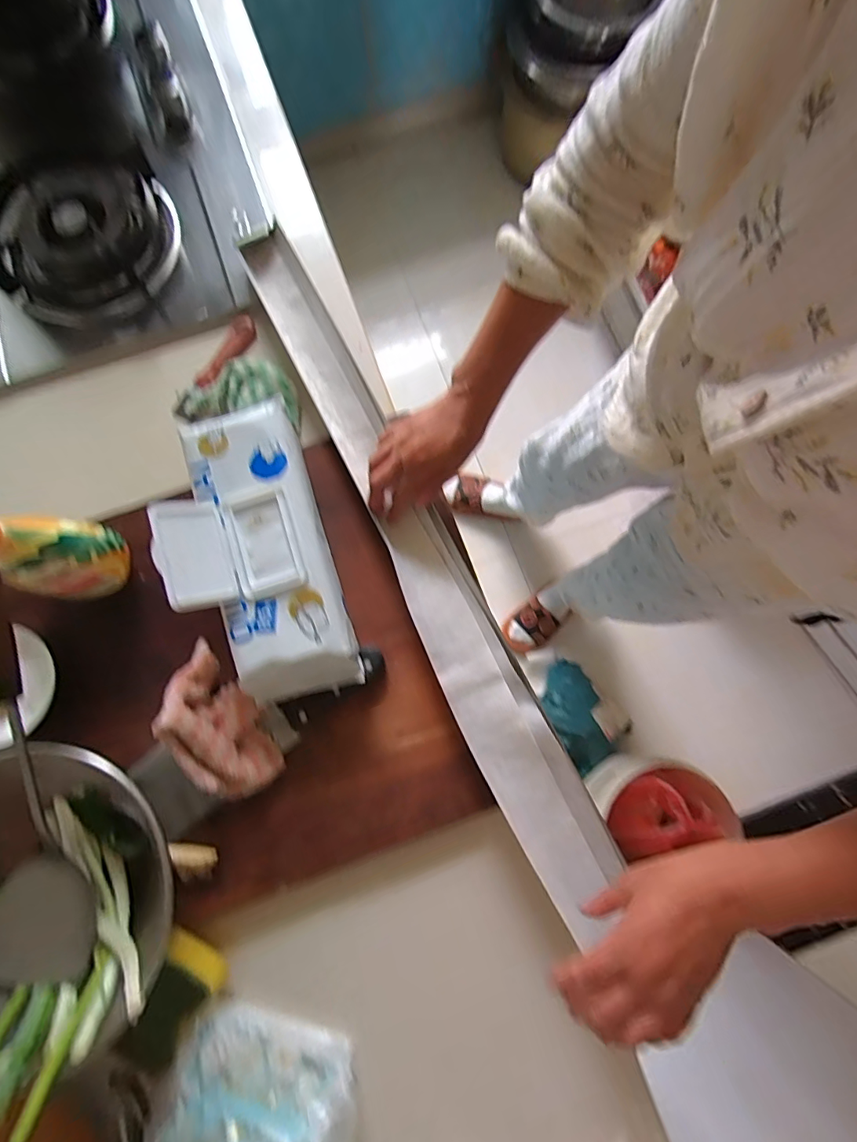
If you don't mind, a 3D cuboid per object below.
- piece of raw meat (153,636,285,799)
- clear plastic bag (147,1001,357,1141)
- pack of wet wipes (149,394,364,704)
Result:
[{"bbox_3d":[-0.209,0.145,0.483,0.072,0.058,0.151,-29,80,-5],"label":"piece of raw meat"},{"bbox_3d":[-0.144,0.454,0.426,0.166,0.080,0.086,13,79,3],"label":"clear plastic bag"},{"bbox_3d":[-0.170,-0.027,0.474,0.135,0.071,0.302,-18,79,-3],"label":"pack of wet wipes"}]

